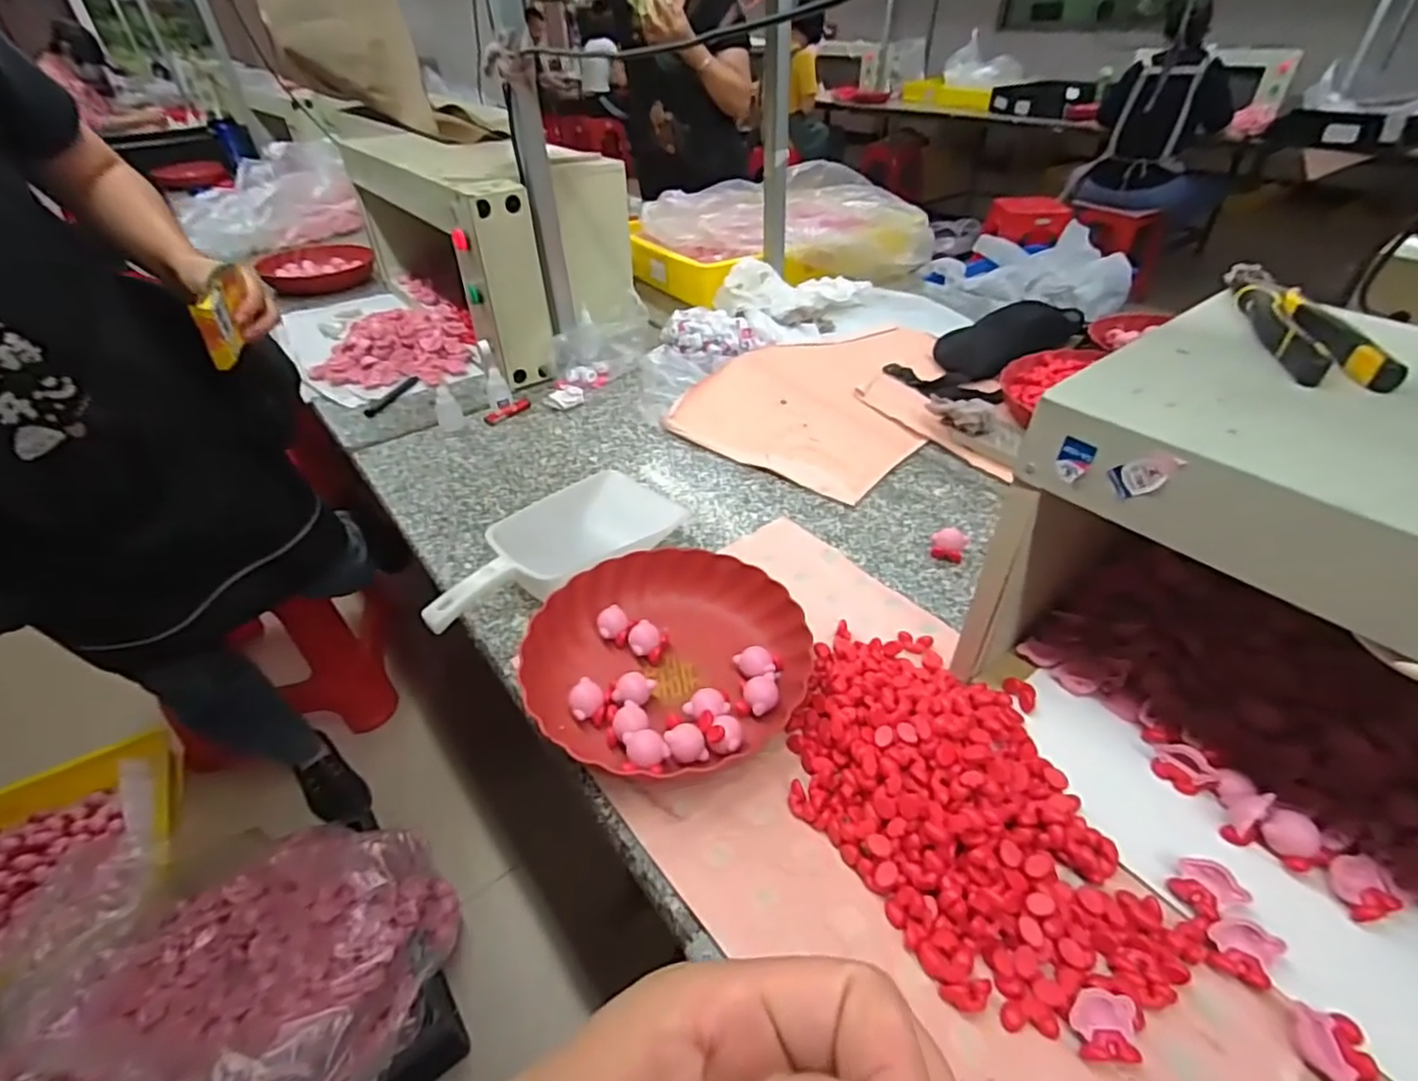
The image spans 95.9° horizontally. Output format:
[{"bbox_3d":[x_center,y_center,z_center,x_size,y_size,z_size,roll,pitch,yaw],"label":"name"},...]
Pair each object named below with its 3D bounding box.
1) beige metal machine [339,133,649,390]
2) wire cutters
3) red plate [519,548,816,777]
[{"bbox_3d":[-0.401,-0.558,1.179,0.292,0.284,0.663,-27,46,-28],"label":"beige metal machine"},{"bbox_3d":[0.417,-0.159,0.456,0.051,0.019,0.189,11,41,14],"label":"wire cutters"},{"bbox_3d":[-0.039,0.101,0.568,0.228,0.047,0.226,0,40,0],"label":"red plate"}]

